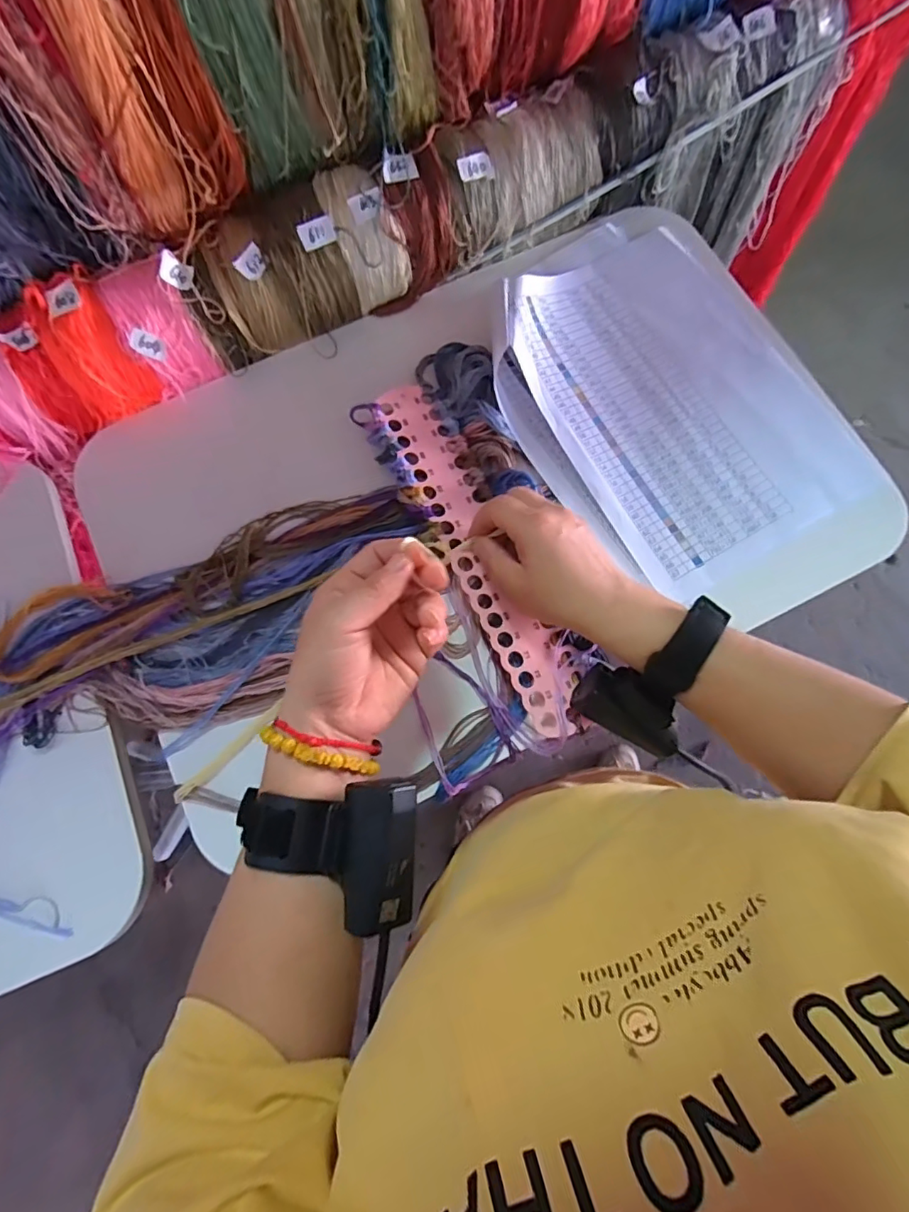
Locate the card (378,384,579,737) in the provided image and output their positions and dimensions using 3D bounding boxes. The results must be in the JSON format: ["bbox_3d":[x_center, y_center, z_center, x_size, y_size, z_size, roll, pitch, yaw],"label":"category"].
[{"bbox_3d":[0.017,-0.043,0.407,0.048,0.008,0.286,-23,77,-19],"label":"card"}]

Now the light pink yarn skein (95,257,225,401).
[{"bbox_3d":[-0.226,-0.211,0.425,0.056,0.066,0.062,-27,77,-7],"label":"light pink yarn skein"}]

